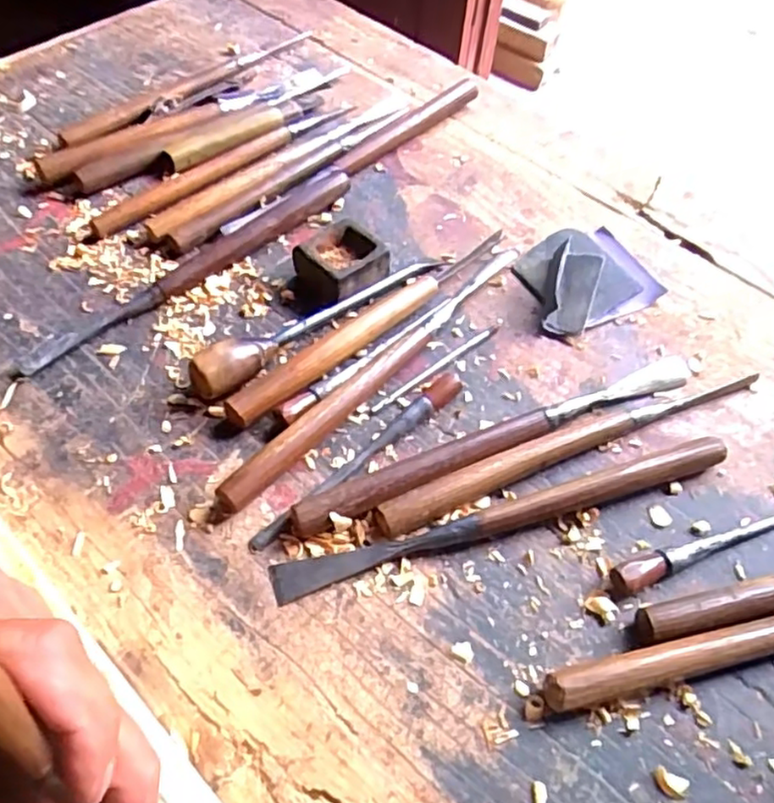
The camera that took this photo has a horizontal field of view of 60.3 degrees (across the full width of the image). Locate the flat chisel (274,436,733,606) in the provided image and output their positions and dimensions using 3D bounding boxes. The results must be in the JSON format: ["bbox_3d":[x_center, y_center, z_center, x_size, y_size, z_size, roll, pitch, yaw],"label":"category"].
[{"bbox_3d":[0.066,0.060,0.351,0.254,0.015,0.019,-13,57,-12],"label":"flat chisel"}]

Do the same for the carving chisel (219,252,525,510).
[{"bbox_3d":[0.000,-0.027,0.402,0.019,0.020,0.259,36,61,19],"label":"carving chisel"}]

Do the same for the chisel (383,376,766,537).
[{"bbox_3d":[0.108,0.021,0.380,0.250,0.017,0.020,-20,59,-16],"label":"chisel"}]

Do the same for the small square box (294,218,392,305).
[{"bbox_3d":[-0.030,-0.092,0.445,0.050,0.028,0.049,40,62,22],"label":"small square box"}]

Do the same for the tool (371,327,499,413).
[{"bbox_3d":[0.032,-0.022,0.414,0.105,0.004,0.006,-33,63,-23],"label":"tool"}]

